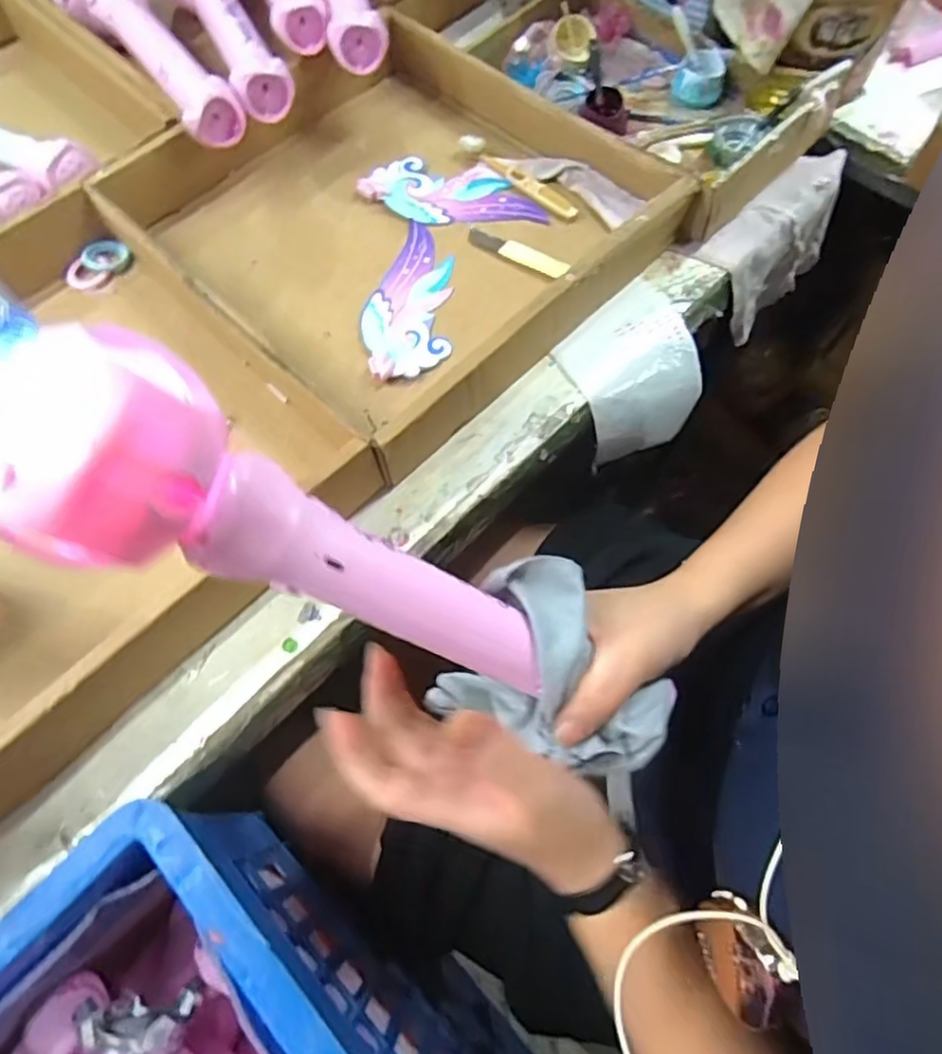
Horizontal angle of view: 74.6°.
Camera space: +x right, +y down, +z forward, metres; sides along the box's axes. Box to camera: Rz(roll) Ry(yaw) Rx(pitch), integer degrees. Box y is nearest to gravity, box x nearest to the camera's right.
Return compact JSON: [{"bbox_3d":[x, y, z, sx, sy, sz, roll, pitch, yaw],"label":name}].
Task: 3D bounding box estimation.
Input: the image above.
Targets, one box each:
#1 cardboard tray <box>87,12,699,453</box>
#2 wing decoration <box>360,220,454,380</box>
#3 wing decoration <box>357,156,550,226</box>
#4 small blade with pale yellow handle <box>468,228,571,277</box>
[{"bbox_3d":[-0.072,-0.275,0.521,0.345,0.072,0.376,-42,72,-15],"label":"cardboard tray"},{"bbox_3d":[-0.052,-0.192,0.518,0.070,0.009,0.165,1,67,0],"label":"wing decoration"},{"bbox_3d":[-0.016,-0.306,0.567,0.167,0.010,0.072,11,68,6],"label":"wing decoration"},{"bbox_3d":[0.041,-0.239,0.536,0.094,0.004,0.018,26,70,12],"label":"small blade with pale yellow handle"}]

